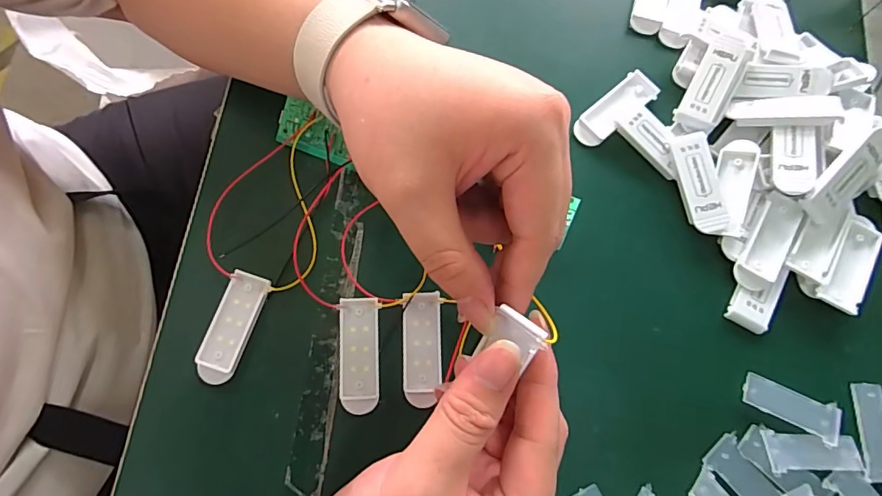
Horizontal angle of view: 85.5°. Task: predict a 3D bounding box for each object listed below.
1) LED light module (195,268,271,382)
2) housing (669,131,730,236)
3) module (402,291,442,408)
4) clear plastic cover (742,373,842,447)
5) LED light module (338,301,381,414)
[{"bbox_3d":[-0.111,0.042,0.252,0.022,0.007,0.058,18,76,5],"label":"LED light module"},{"bbox_3d":[0.146,-0.036,0.271,0.019,0.010,0.058,-9,76,-2],"label":"housing"},{"bbox_3d":[-0.010,0.052,0.249,0.020,0.004,0.057,-1,76,0],"label":"module"},{"bbox_3d":[0.183,0.082,0.248,0.048,0.004,0.019,26,77,7],"label":"clear plastic cover"},{"bbox_3d":[-0.043,0.056,0.249,0.021,0.006,0.057,0,76,0],"label":"LED light module"}]

